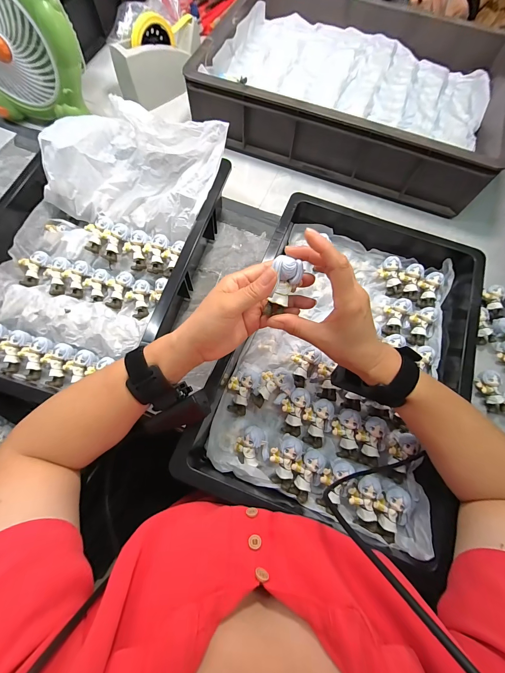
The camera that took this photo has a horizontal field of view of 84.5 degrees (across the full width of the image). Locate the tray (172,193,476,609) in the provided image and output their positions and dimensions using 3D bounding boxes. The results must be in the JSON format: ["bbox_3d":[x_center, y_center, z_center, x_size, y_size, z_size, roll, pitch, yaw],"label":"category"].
[{"bbox_3d":[0.126,0.015,0.383,0.298,0.070,0.440,20,71,5],"label":"tray"}]

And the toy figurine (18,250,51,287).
[{"bbox_3d":[-0.350,-0.109,0.442,0.032,0.016,0.059,18,83,4],"label":"toy figurine"}]

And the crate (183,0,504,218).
[{"bbox_3d":[0.186,-0.484,0.553,0.539,0.122,0.370,20,71,5],"label":"crate"}]

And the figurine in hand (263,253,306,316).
[{"bbox_3d":[0.032,-0.050,0.279,0.029,0.028,0.057,20,113,5],"label":"figurine in hand"}]

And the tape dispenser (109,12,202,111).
[{"bbox_3d":[-0.188,-0.579,0.581,0.192,0.103,0.079,-40,76,-14],"label":"tape dispenser"}]

